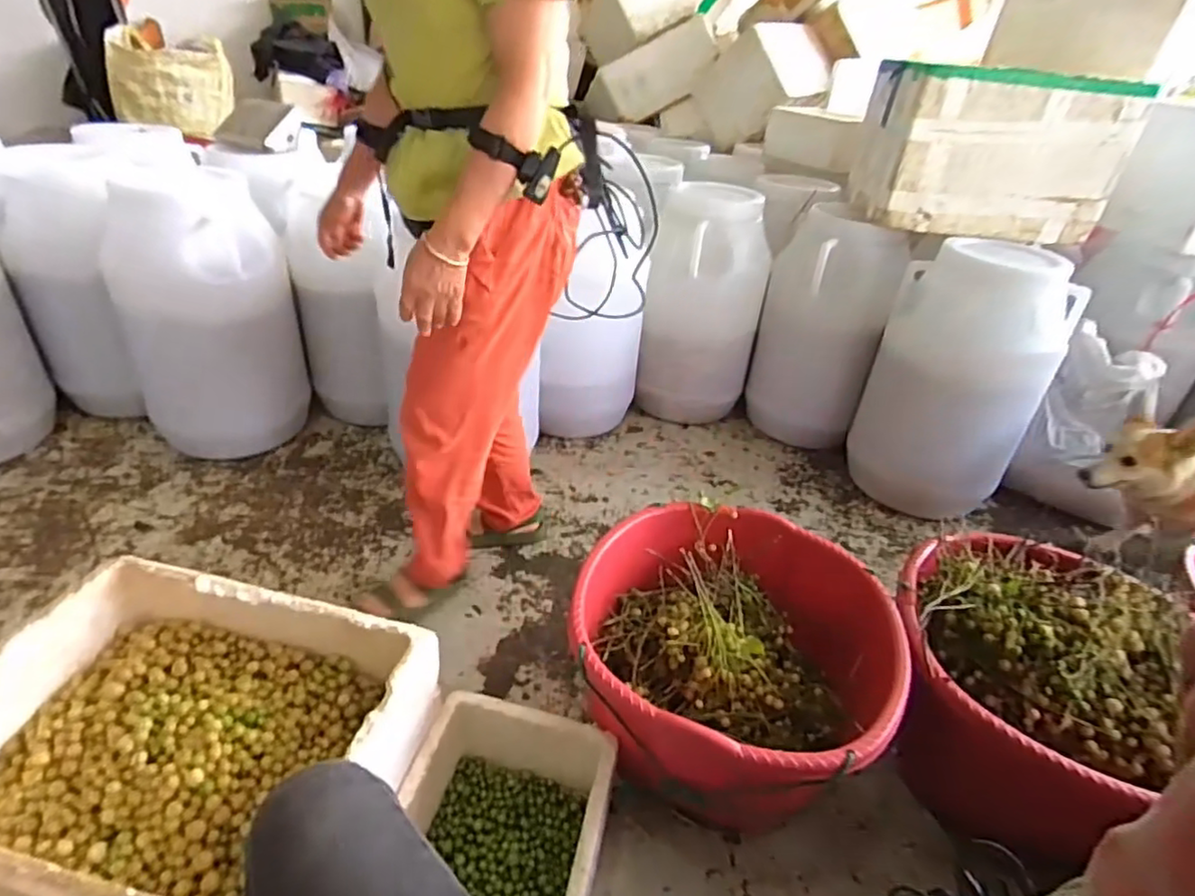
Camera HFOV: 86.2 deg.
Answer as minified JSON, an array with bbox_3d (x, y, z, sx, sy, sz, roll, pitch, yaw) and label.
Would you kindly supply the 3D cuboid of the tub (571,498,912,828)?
[{"bbox_3d":[0.188,0.321,0.983,0.437,0.283,0.467,4,33,-2],"label":"tub"}]

